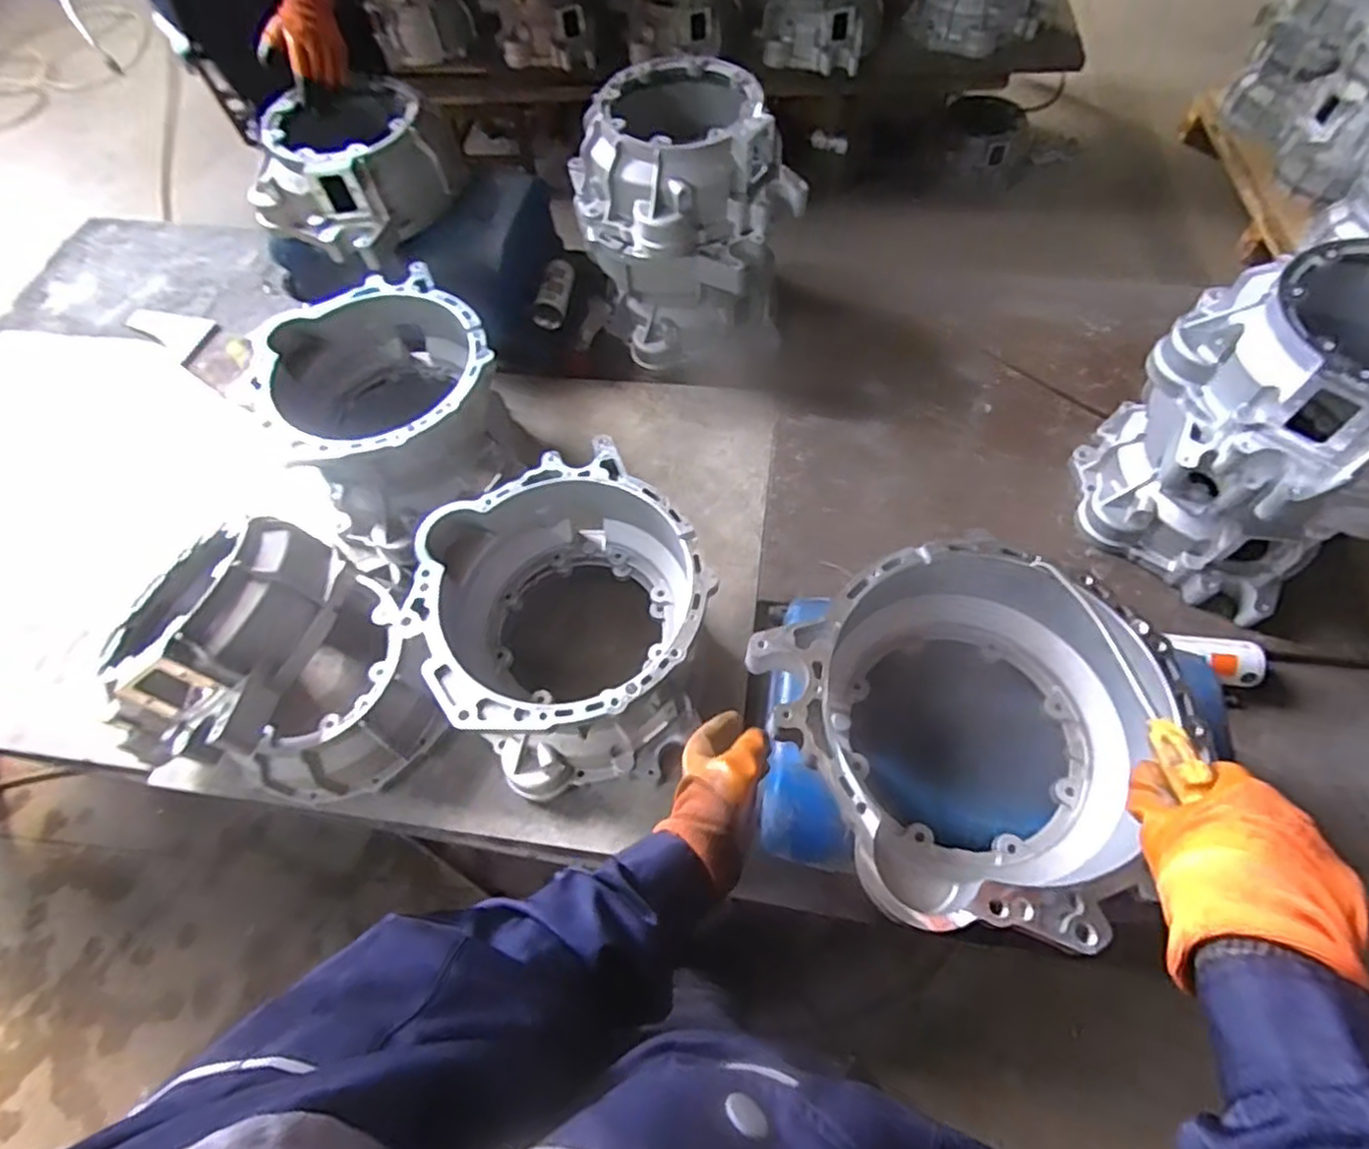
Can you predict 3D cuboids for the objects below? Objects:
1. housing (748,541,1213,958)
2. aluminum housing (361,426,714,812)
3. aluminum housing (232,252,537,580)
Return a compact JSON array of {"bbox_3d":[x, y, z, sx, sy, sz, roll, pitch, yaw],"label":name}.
[{"bbox_3d":[0.266,0.147,0.636,0.324,0.139,0.326,-2,62,3],"label":"housing"},{"bbox_3d":[-0.138,0.068,0.866,0.327,0.223,0.340,-31,64,-13],"label":"aluminum housing"},{"bbox_3d":[-0.440,-0.241,1.060,0.342,0.237,0.323,-42,67,-17],"label":"aluminum housing"}]

